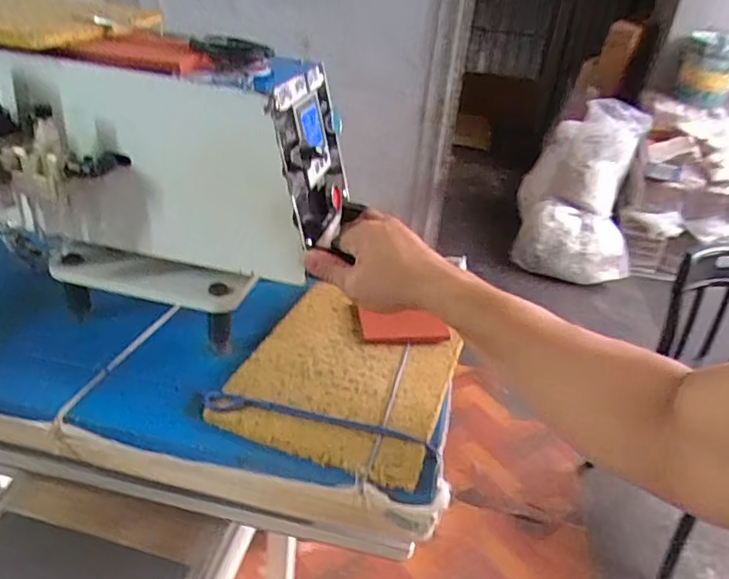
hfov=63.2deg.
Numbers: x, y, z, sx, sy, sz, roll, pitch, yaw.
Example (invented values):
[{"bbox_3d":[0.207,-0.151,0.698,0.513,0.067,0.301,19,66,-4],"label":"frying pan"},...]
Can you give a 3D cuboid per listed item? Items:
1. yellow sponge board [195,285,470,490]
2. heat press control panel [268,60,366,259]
[{"bbox_3d":[-0.016,0.077,0.549,0.180,0.016,0.210,14,31,13],"label":"yellow sponge board"},{"bbox_3d":[-0.038,-0.119,0.543,0.018,0.151,0.150,-2,30,16],"label":"heat press control panel"}]

